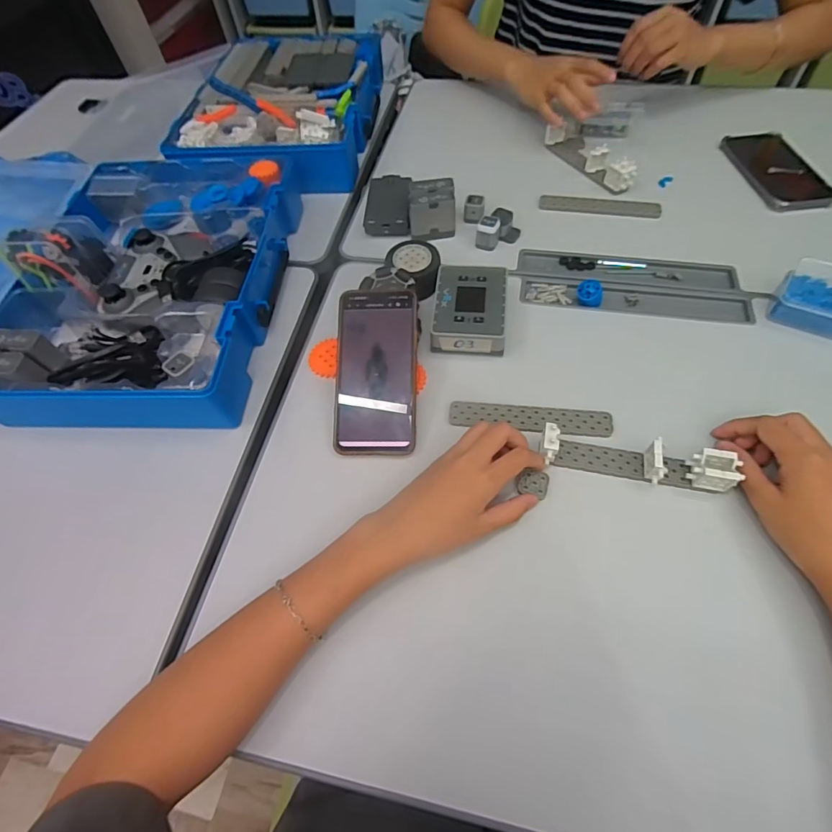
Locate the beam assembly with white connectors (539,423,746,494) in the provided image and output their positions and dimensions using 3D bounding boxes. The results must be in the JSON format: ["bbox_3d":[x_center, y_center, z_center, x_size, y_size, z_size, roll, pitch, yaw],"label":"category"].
[{"bbox_3d":[0.186,0.037,0.385,0.156,0.033,0.029,8,61,9],"label":"beam assembly with white connectors"}]

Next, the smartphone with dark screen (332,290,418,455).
[{"bbox_3d":[-0.038,-0.045,0.429,0.077,0.010,0.162,0,80,4],"label":"smartphone with dark screen"}]

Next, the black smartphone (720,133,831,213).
[{"bbox_3d":[0.477,-0.326,0.593,0.090,0.012,0.156,-6,59,0],"label":"black smartphone"}]

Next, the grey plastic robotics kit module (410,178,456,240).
[{"bbox_3d":[0.021,-0.257,0.559,0.055,0.039,0.062,1,60,4],"label":"grey plastic robotics kit module"}]

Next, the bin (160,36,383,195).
[{"bbox_3d":[-0.203,-0.476,0.688,0.263,0.072,0.383,2,60,5],"label":"bin"}]

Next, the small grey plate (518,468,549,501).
[{"bbox_3d":[0.103,0.059,0.392,0.025,0.006,0.024,10,61,9],"label":"small grey plate"}]

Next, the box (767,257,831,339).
[{"bbox_3d":[0.409,-0.117,0.454,0.076,0.052,0.055,29,65,19],"label":"box"}]

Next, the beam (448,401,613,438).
[{"bbox_3d":[0.108,0.002,0.425,0.148,0.004,0.028,5,60,7],"label":"beam"}]

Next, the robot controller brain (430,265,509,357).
[{"bbox_3d":[0.059,-0.114,0.485,0.076,0.034,0.103,5,60,6],"label":"robot controller brain"}]

